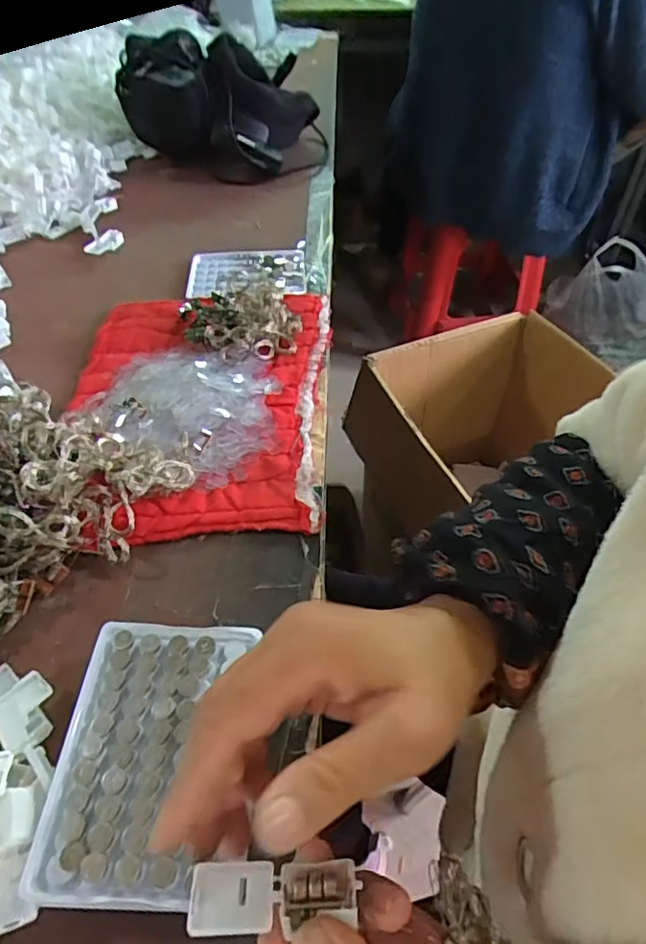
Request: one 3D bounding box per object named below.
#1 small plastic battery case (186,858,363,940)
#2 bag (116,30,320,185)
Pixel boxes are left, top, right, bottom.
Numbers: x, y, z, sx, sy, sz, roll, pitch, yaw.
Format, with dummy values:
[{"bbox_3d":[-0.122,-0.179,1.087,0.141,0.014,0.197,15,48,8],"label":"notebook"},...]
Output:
[{"bbox_3d":[-0.017,0.140,0.186,0.054,0.010,0.019,-3,49,-5],"label":"small plastic battery case"},{"bbox_3d":[-0.170,-0.572,0.855,0.270,0.129,0.191,16,52,15],"label":"bag"}]

